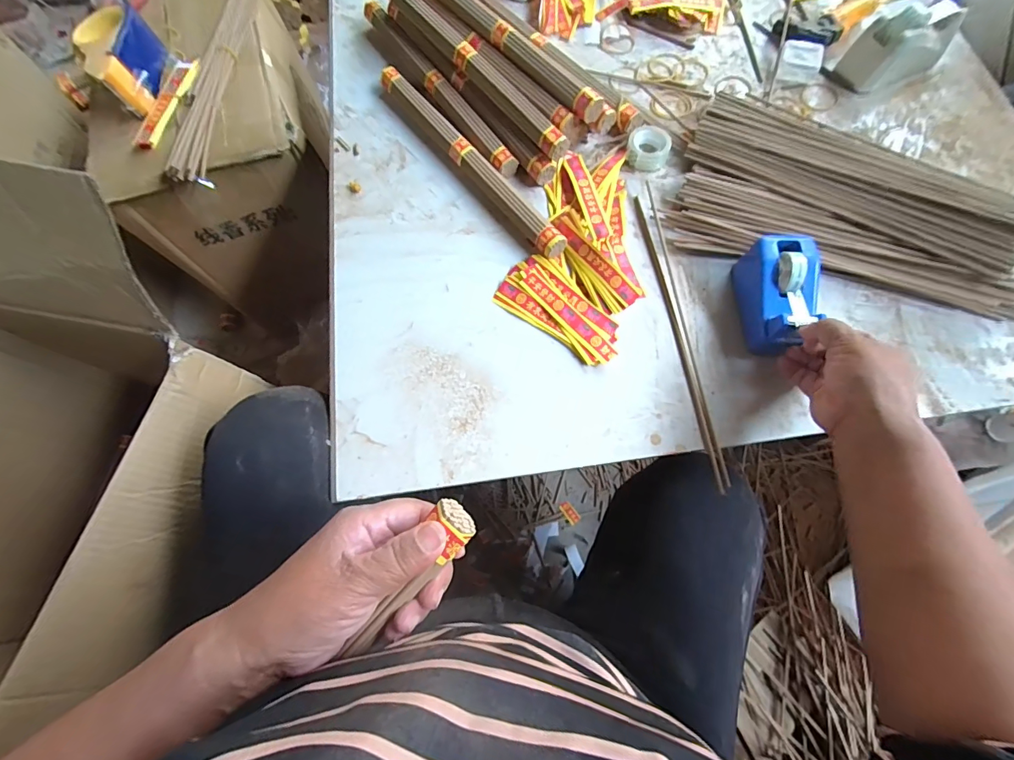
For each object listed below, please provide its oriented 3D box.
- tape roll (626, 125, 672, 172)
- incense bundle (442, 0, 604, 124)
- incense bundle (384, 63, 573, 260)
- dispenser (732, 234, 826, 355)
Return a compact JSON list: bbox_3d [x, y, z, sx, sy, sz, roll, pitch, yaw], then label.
[{"bbox_3d":[0.159,-0.261,0.492,0.046,0.019,0.046,-1,71,2],"label":"tape roll"},{"bbox_3d":[-0.005,-0.395,0.498,0.030,0.023,0.310,-38,74,-11],"label":"incense bundle"},{"bbox_3d":[-0.043,-0.251,0.493,0.030,0.022,0.311,-37,74,-10],"label":"incense bundle"},{"bbox_3d":[0.253,-0.079,0.401,0.054,0.056,0.099,-1,71,2],"label":"dispenser"}]

